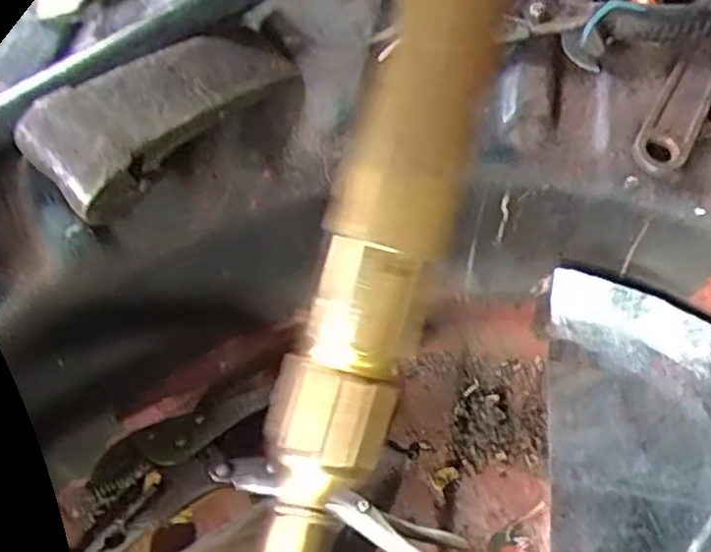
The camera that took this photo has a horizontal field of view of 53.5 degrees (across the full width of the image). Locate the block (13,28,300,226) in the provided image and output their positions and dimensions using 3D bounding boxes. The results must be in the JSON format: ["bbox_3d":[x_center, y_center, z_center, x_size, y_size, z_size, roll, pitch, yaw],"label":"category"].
[{"bbox_3d":[-0.103,-0.097,0.395,0.157,0.037,0.061,-39,69,-23],"label":"block"}]

